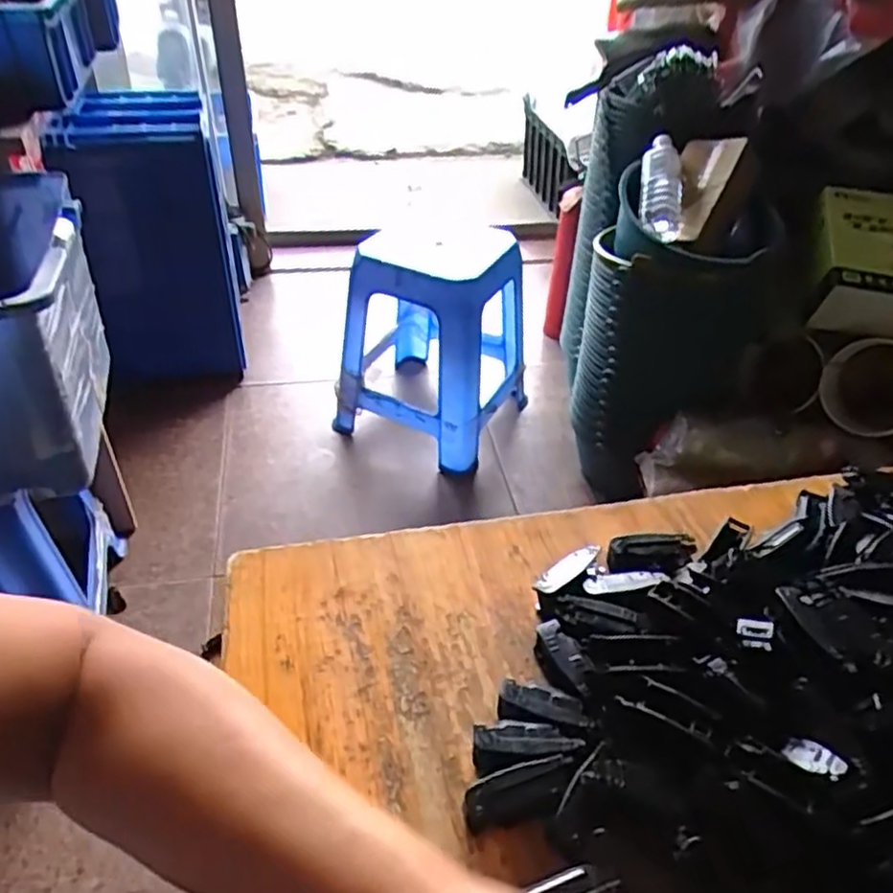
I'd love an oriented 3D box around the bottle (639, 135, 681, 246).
[{"bbox_3d":[0.373,-0.453,1.205,0.071,0.060,0.200,4,74,3],"label":"bottle"}]

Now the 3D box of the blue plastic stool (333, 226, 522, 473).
[{"bbox_3d":[-0.026,-0.231,1.588,0.338,0.454,0.368,19,42,20],"label":"blue plastic stool"}]

